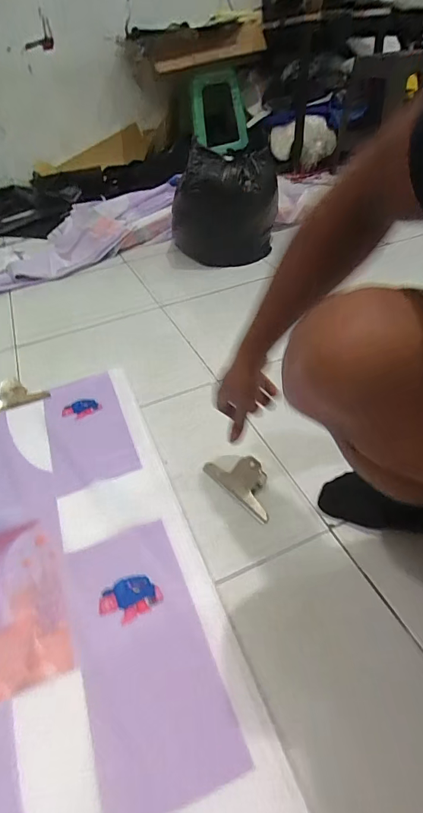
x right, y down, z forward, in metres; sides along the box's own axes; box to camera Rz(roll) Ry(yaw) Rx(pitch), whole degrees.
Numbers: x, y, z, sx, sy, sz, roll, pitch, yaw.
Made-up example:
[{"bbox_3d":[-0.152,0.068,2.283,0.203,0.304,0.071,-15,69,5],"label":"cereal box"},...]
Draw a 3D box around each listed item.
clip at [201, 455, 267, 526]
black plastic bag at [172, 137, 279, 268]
[{"bbox_3d":[0.054,0.115,0.654,0.067,0.037,0.143,-29,47,-26],"label":"clip"},{"bbox_3d":[0.049,-0.645,1.347,0.350,0.366,0.233,-5,41,-1],"label":"black plastic bag"}]

